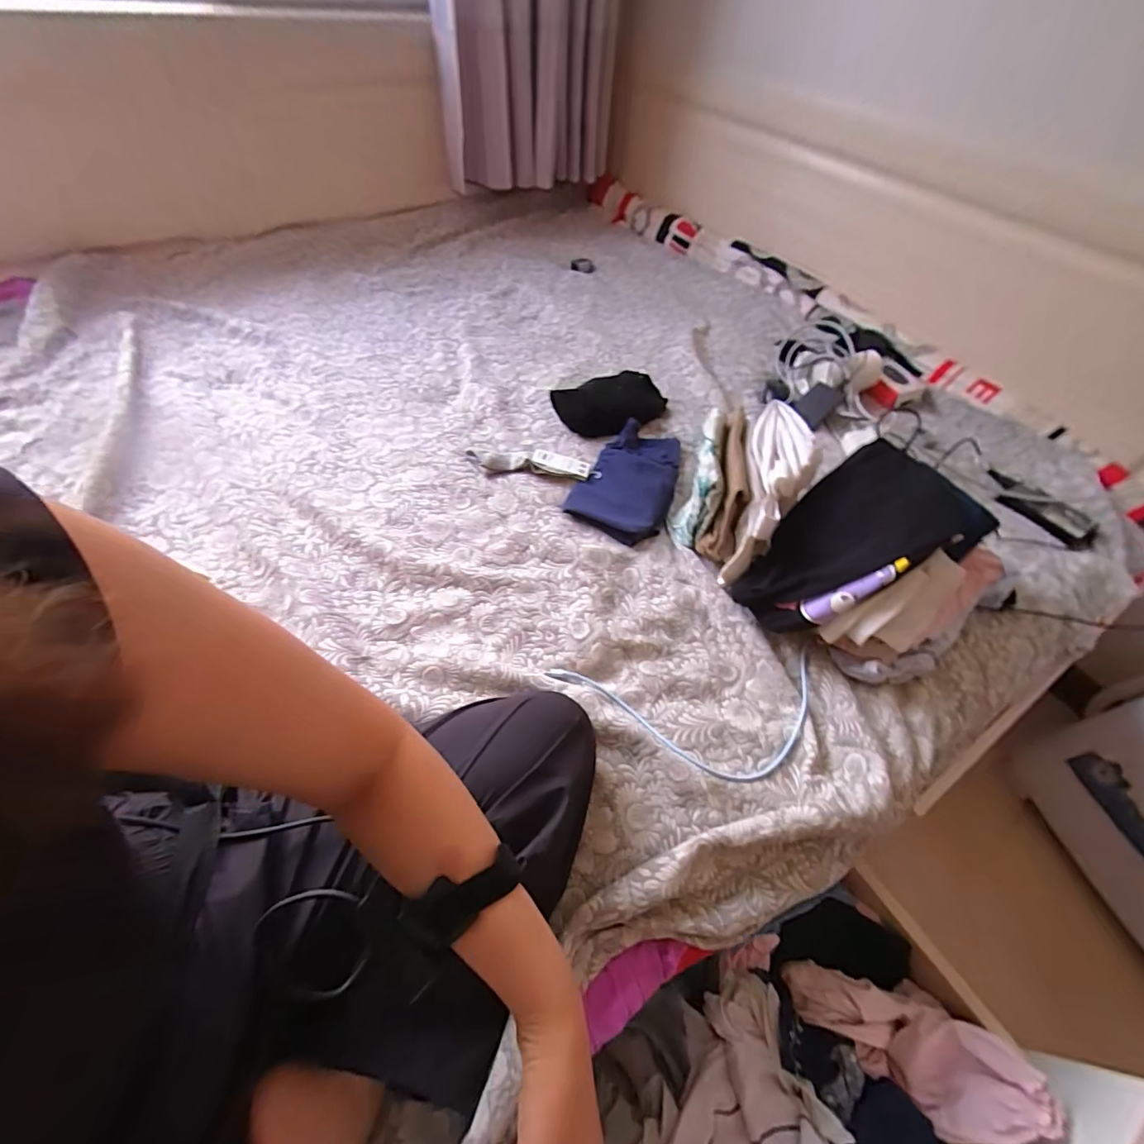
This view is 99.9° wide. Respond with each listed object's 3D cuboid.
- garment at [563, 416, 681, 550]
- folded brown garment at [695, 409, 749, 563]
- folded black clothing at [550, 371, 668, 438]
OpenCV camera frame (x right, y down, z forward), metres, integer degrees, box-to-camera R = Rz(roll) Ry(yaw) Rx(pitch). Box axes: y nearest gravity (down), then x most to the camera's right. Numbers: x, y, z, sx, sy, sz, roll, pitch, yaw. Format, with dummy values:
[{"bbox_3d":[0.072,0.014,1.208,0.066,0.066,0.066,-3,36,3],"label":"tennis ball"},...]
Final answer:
[{"bbox_3d":[0.106,-0.175,0.878,0.165,0.034,0.267,19,53,12],"label":"garment"},{"bbox_3d":[0.239,-0.133,0.779,0.047,0.151,0.205,9,53,3],"label":"folded brown garment"},{"bbox_3d":[0.082,-0.342,0.986,0.221,0.058,0.128,-21,55,-19],"label":"folded black clothing"}]

